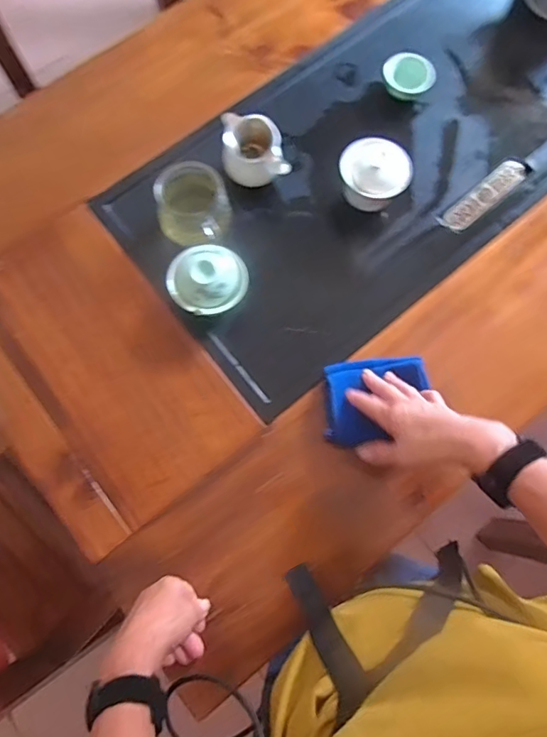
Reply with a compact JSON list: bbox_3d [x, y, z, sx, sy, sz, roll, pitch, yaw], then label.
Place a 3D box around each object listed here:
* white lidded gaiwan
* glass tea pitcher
[{"bbox_3d":[0.129,-0.249,0.652,0.087,0.069,0.076,30,78,8],"label":"white lidded gaiwan"},{"bbox_3d":[-0.098,-0.203,0.630,0.084,0.080,0.082,0,76,0],"label":"glass tea pitcher"}]

